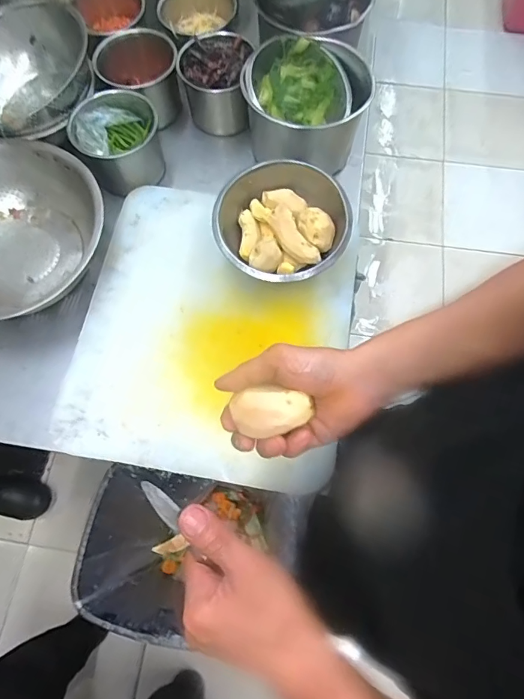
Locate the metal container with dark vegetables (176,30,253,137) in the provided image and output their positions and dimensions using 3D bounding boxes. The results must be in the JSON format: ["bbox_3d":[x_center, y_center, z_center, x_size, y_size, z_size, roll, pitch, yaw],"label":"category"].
[{"bbox_3d":[-0.069,-0.411,0.661,0.103,0.095,0.117,6,70,2],"label":"metal container with dark vegetables"}]

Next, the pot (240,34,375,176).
[{"bbox_3d":[0.061,-0.342,0.618,0.165,0.125,0.147,-9,70,-3],"label":"pot"}]

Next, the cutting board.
[{"bbox_3d":[-0.062,-0.033,0.557,0.342,0.017,0.378,9,70,4],"label":"cutting board"}]

